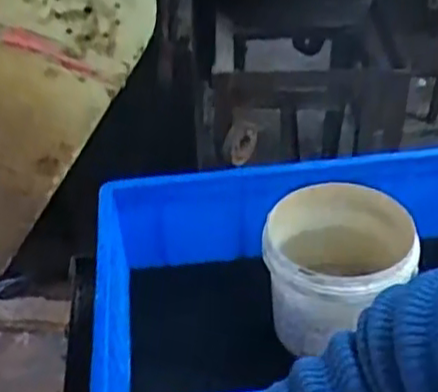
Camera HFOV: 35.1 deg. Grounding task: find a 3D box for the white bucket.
[{"bbox_3d":[0.132,0.079,0.777,0.160,0.133,0.172,0,38,0],"label":"white bucket"}]

